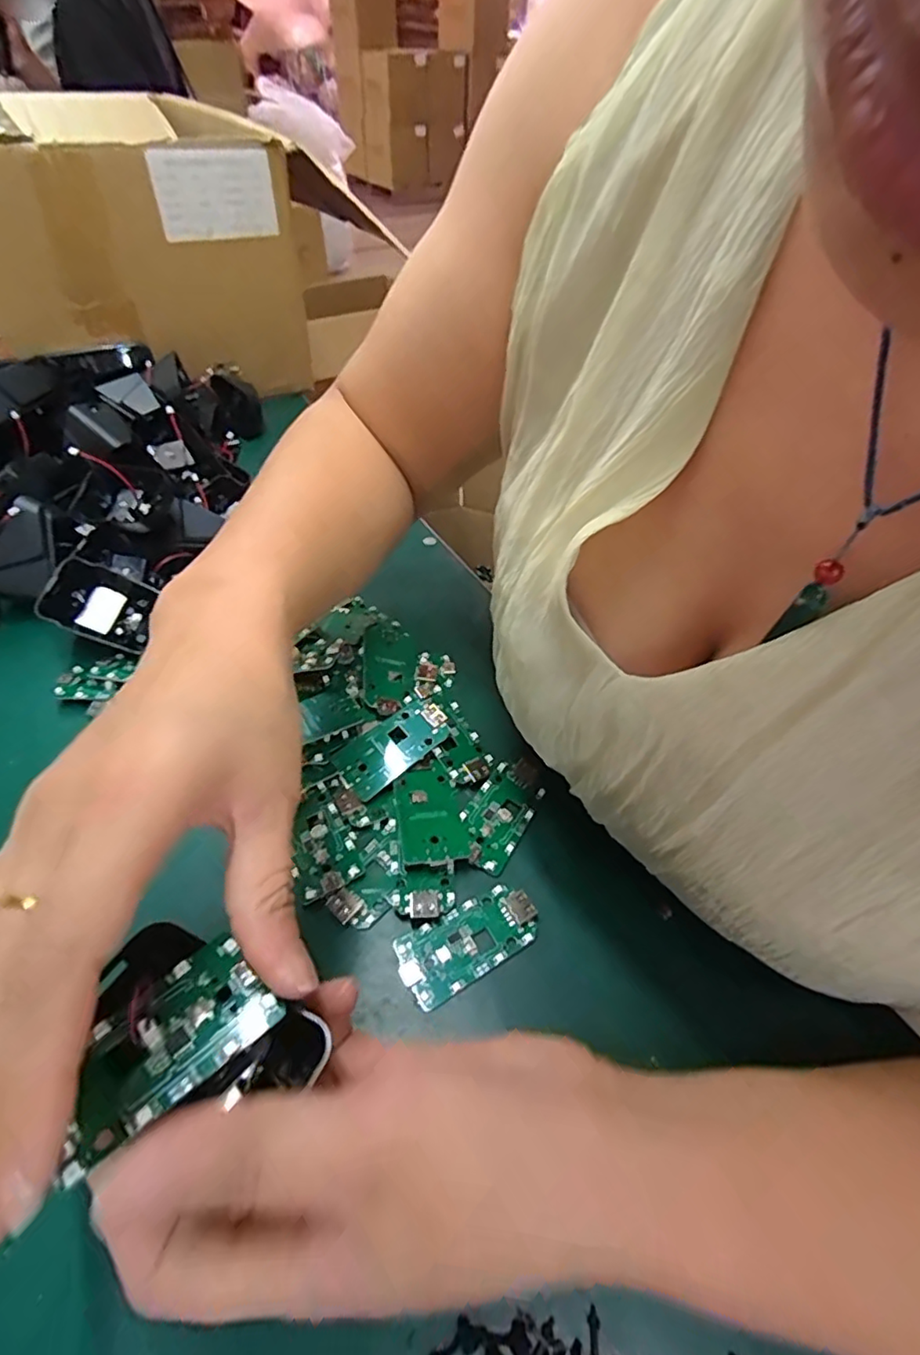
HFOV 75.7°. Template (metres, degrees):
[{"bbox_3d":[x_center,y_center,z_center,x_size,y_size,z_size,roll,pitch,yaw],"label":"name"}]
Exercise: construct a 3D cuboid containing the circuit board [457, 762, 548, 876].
[{"bbox_3d":[0.021,0.067,0.302,0.030,0.004,0.061,26,52,22],"label":"circuit board"}]

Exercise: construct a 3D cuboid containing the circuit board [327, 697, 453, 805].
[{"bbox_3d":[-0.035,0.035,0.315,0.063,0.004,0.031,-38,67,-22],"label":"circuit board"}]

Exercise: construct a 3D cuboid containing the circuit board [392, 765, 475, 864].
[{"bbox_3d":[-0.015,0.068,0.296,0.033,0.010,0.054,-10,48,-9],"label":"circuit board"}]

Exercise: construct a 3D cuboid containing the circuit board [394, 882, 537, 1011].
[{"bbox_3d":[0.004,0.115,0.261,0.063,0.004,0.031,-23,51,-19],"label":"circuit board"}]

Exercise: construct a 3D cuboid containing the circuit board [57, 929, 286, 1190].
[{"bbox_3d":[-0.077,0.094,0.155,0.052,0.006,0.031,-35,56,-28],"label":"circuit board"}]

